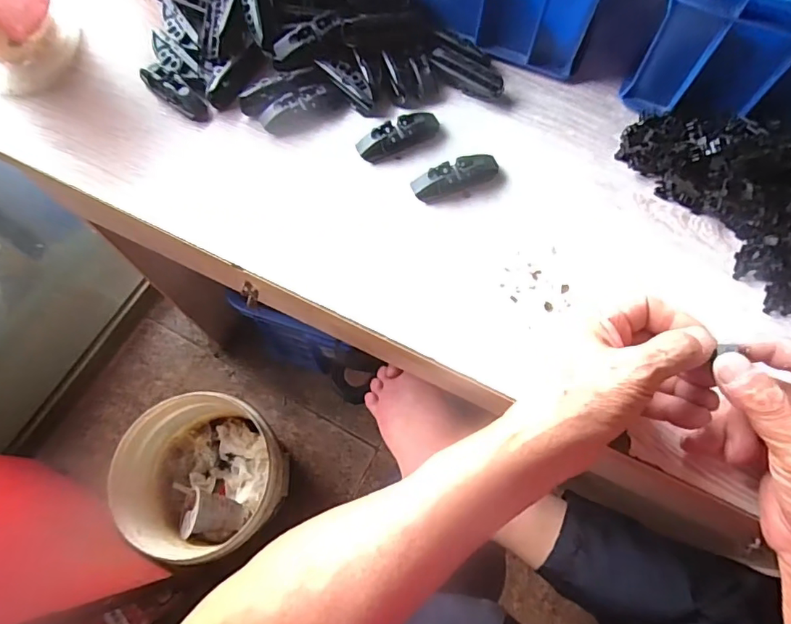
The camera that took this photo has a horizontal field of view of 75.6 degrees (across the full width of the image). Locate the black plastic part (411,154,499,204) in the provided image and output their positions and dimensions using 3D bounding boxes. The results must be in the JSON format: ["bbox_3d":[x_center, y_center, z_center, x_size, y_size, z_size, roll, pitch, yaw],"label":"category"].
[{"bbox_3d":[0.048,-0.108,0.408,0.069,0.018,0.020,-21,71,-8],"label":"black plastic part"}]

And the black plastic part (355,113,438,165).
[{"bbox_3d":[0.003,-0.146,0.421,0.069,0.016,0.021,-29,72,-10],"label":"black plastic part"}]

